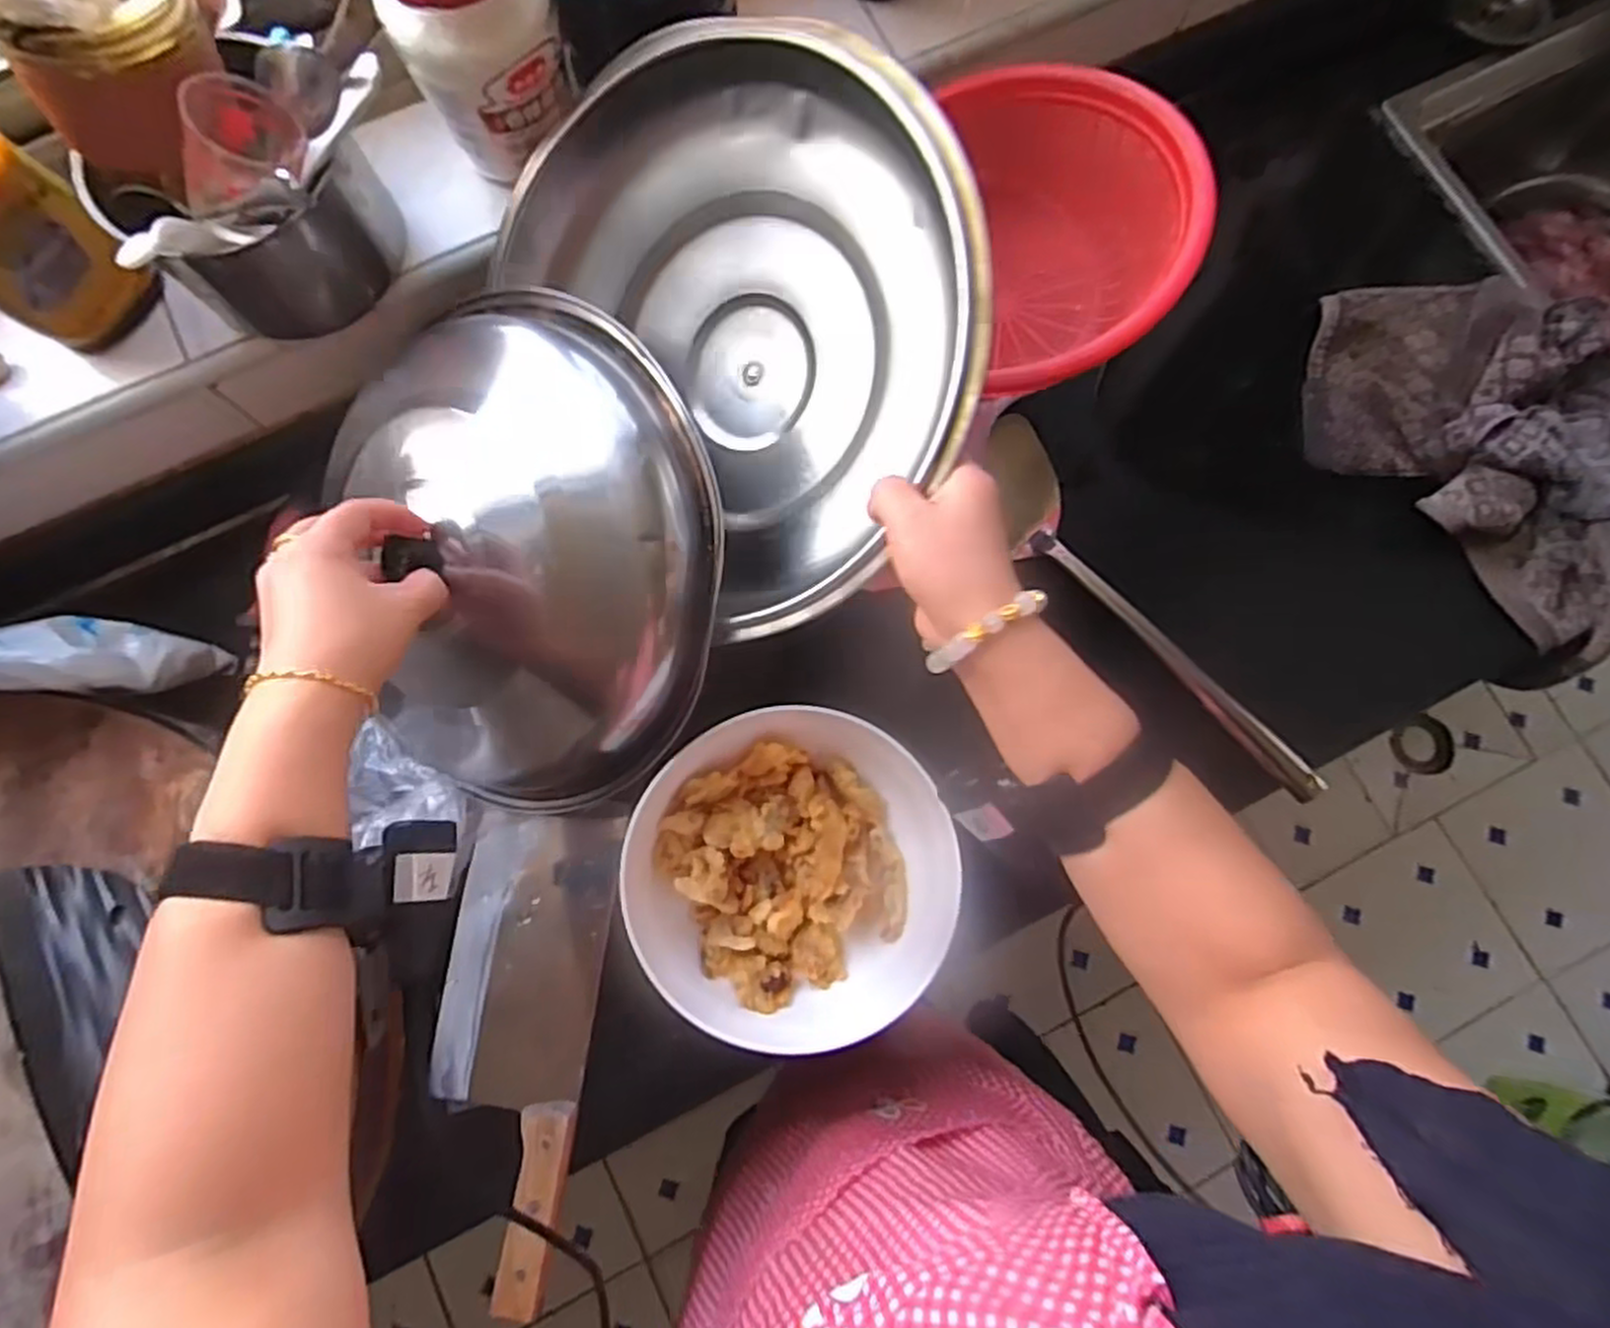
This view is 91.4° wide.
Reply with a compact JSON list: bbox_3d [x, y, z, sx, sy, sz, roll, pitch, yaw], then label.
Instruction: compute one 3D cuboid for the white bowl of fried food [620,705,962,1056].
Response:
[{"bbox_3d":[-0.008,0.129,0.506,0.190,0.092,0.195,0,79,0],"label":"white bowl of fried food"}]

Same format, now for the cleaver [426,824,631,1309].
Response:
[{"bbox_3d":[-0.193,0.246,0.517,0.102,0.024,0.291,7,79,1],"label":"cleaver"}]

